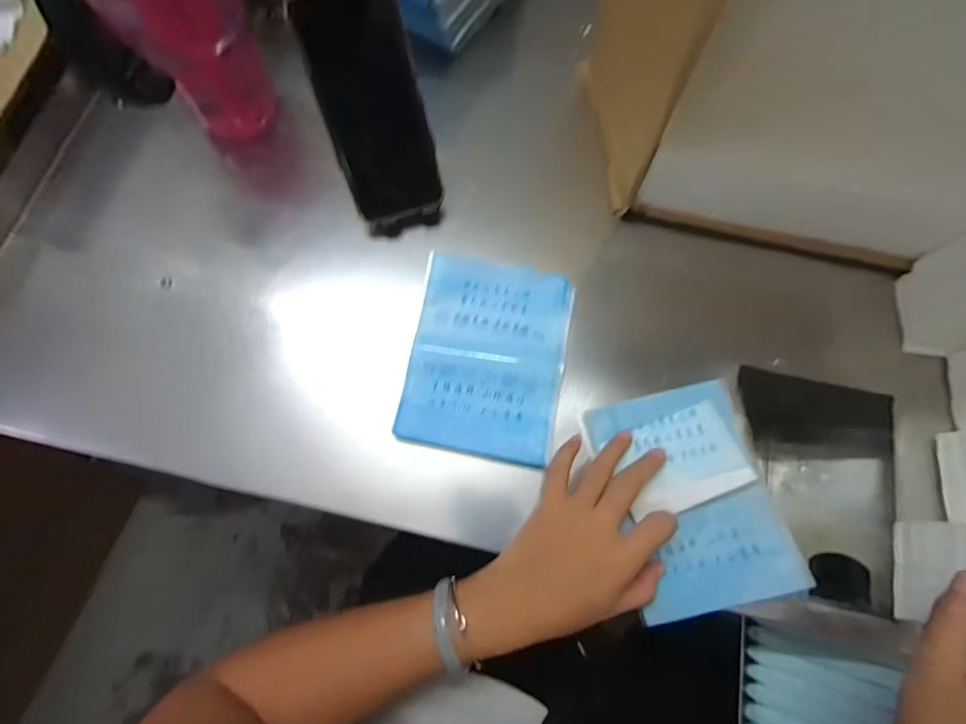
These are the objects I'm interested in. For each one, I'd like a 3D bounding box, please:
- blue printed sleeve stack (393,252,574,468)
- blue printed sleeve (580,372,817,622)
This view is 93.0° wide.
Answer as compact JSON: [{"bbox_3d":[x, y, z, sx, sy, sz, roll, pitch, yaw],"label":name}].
[{"bbox_3d":[0.005,-0.007,0.376,0.123,0.010,0.159,11,73,2],"label":"blue printed sleeve stack"},{"bbox_3d":[0.160,0.102,0.353,0.118,0.022,0.161,-13,74,-5],"label":"blue printed sleeve"}]

